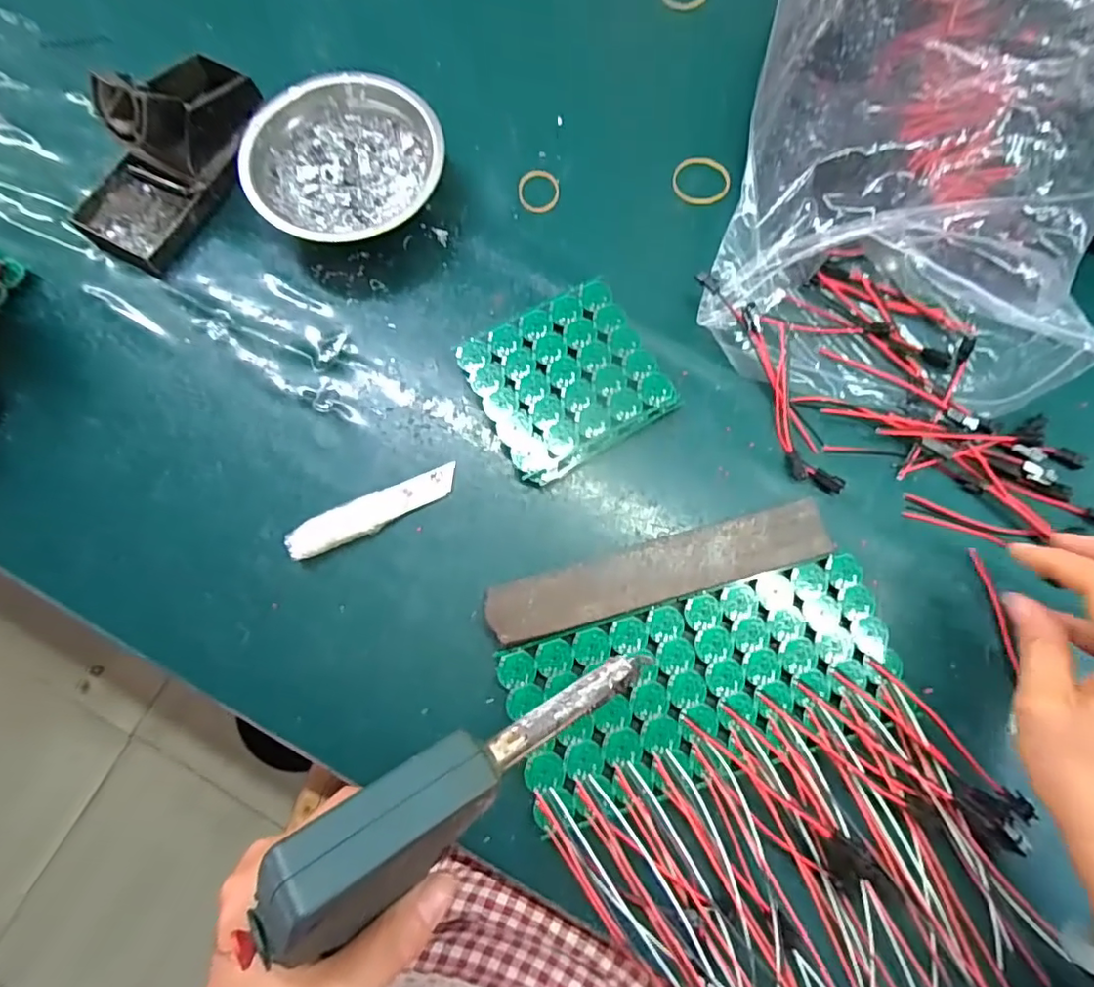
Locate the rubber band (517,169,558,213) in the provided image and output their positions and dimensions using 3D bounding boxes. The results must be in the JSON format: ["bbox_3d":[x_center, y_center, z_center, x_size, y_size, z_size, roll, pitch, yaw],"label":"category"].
[{"bbox_3d":[-0.006,-0.214,0.396,0.029,0.004,0.037,0,76,1],"label":"rubber band"}]

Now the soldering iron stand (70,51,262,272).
[{"bbox_3d":[-0.257,-0.232,0.365,0.070,0.070,0.149,26,78,7],"label":"soldering iron stand"}]

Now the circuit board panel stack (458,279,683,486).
[{"bbox_3d":[0.013,-0.072,0.354,0.107,0.017,0.100,-29,77,-6],"label":"circuit board panel stack"}]

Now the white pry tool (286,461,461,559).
[{"bbox_3d":[-0.104,0.011,0.338,0.104,0.011,0.023,-23,77,-5],"label":"white pry tool"}]

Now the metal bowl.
[{"bbox_3d":[-0.133,-0.219,0.378,0.127,0.041,0.118,-23,77,-5],"label":"metal bowl"}]

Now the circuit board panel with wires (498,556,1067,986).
[{"bbox_3d":[0.117,0.165,0.296,0.232,0.018,0.223,-15,76,-3],"label":"circuit board panel with wires"}]

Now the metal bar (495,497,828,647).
[{"bbox_3d":[0.065,0.046,0.323,0.197,0.008,0.036,-15,78,-4],"label":"metal bar"}]

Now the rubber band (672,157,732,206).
[{"bbox_3d":[0.110,-0.222,0.398,0.040,0.004,0.039,-7,76,-1],"label":"rubber band"}]

